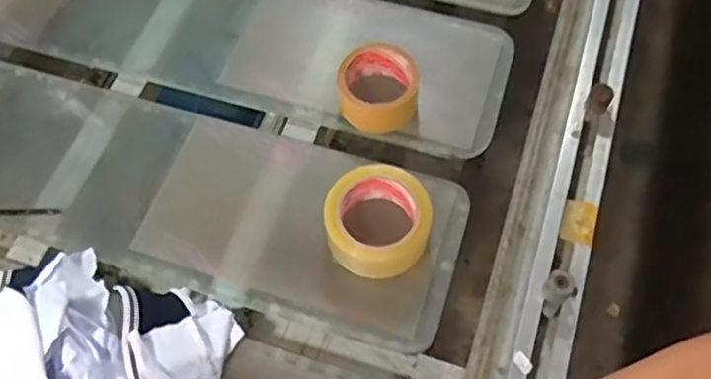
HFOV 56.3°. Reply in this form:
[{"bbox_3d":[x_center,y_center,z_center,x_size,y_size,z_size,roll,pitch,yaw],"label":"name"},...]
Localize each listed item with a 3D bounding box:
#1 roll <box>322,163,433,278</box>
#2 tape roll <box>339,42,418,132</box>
[{"bbox_3d":[0.022,0.033,0.686,0.107,0.049,0.108,0,62,1],"label":"roll"},{"bbox_3d":[0.026,-0.117,0.757,0.094,0.060,0.087,17,64,10],"label":"tape roll"}]

